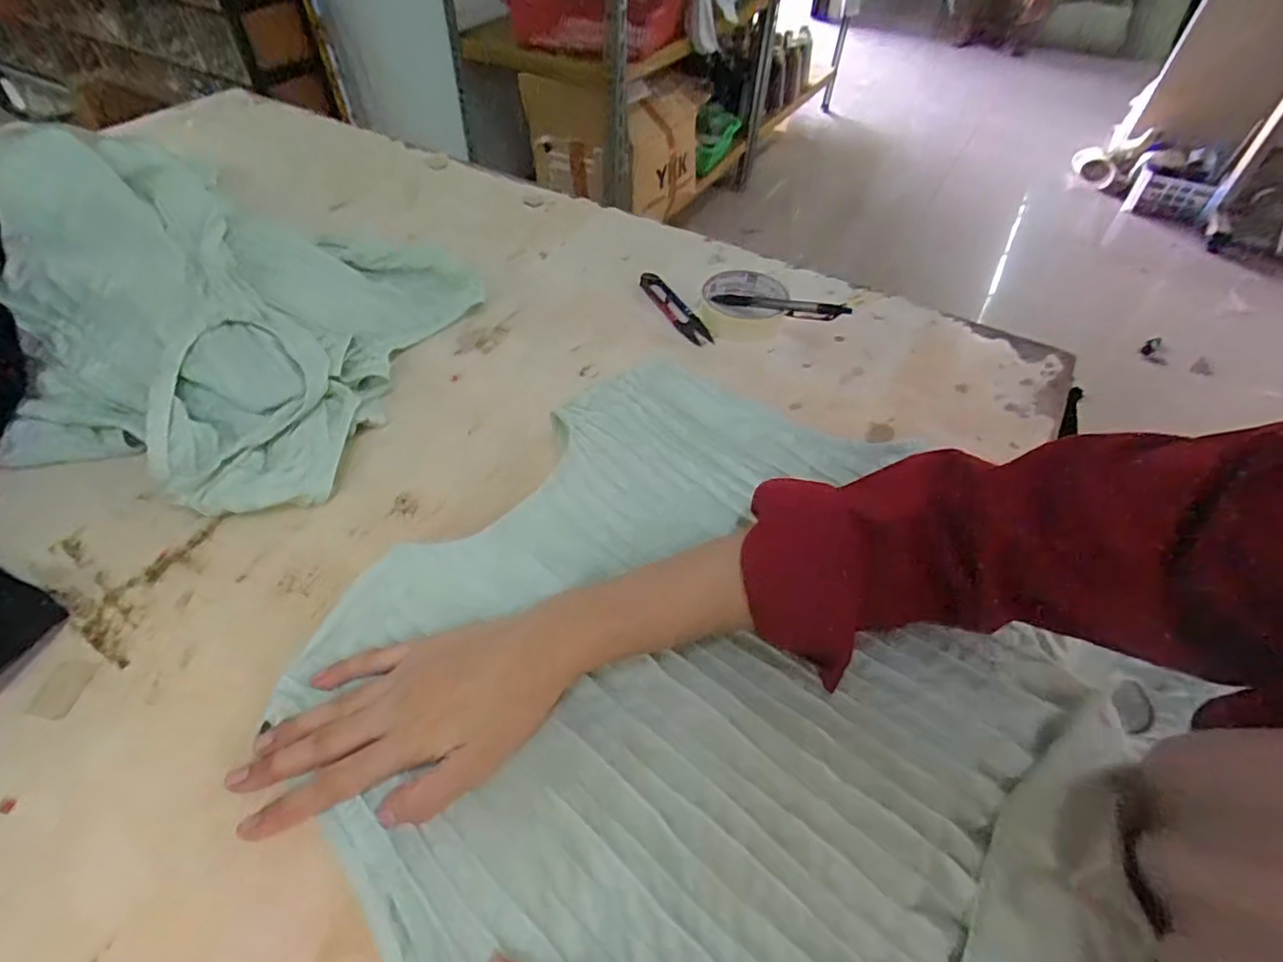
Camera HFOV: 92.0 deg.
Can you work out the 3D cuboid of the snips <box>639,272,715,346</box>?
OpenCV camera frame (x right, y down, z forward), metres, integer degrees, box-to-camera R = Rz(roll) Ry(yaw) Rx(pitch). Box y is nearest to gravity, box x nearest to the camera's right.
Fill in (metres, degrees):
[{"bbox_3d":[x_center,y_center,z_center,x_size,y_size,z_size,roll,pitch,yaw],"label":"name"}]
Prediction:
[{"bbox_3d":[0.032,-0.169,0.603,0.024,0.013,0.115,-20,53,-17],"label":"snips"}]

